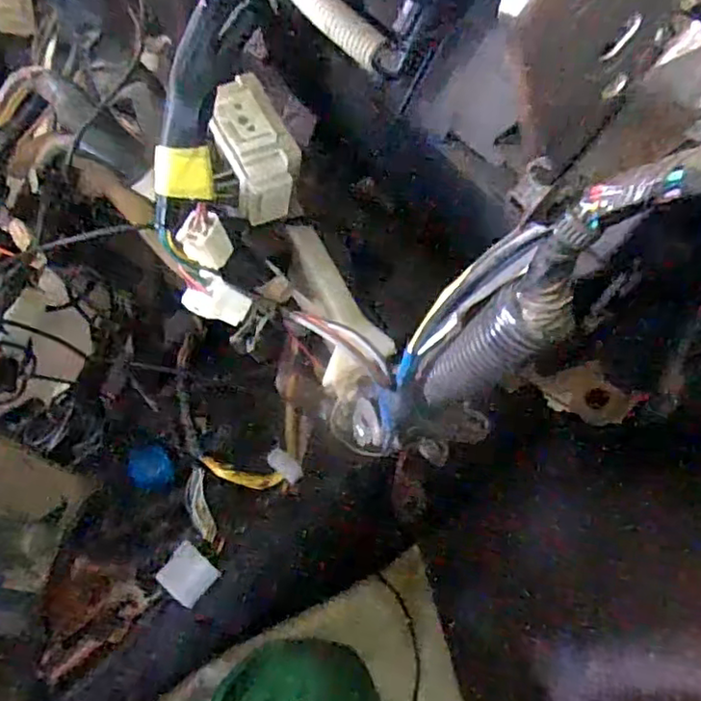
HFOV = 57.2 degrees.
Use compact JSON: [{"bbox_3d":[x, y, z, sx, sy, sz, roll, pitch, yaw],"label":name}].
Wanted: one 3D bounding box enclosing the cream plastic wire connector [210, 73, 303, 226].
[{"bbox_3d":[-0.049,-0.104,0.334,0.035,0.043,0.055,-22,66,-9],"label":"cream plastic wire connector"}]

